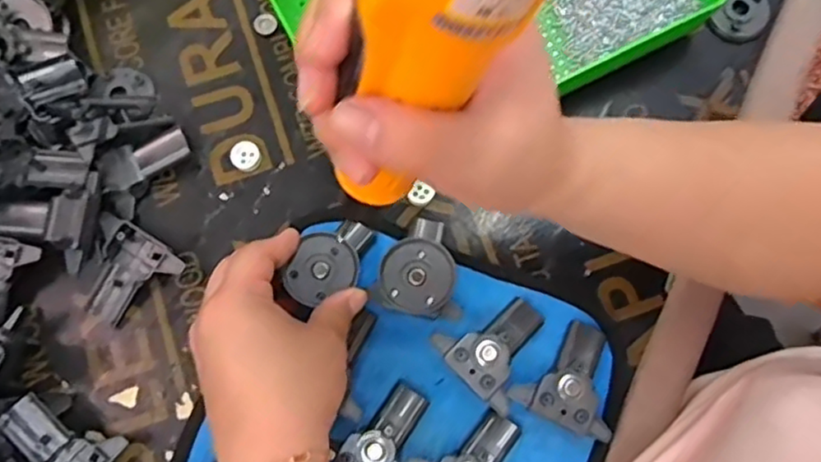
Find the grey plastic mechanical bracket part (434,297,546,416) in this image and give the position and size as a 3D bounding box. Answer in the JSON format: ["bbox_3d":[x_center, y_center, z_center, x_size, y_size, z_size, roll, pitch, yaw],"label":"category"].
[{"bbox_3d":[0.050,0.064,0.372,0.054,0.023,0.058,44,81,7],"label":"grey plastic mechanical bracket part"}]

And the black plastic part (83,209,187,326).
[{"bbox_3d":[-0.166,0.026,0.383,0.052,0.019,0.056,29,79,5],"label":"black plastic part"}]

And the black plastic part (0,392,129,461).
[{"bbox_3d":[-0.190,0.114,0.361,0.044,0.024,0.057,-43,82,-9],"label":"black plastic part"}]

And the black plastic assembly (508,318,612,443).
[{"bbox_3d":[0.093,0.081,0.368,0.054,0.027,0.059,28,79,4],"label":"black plastic assembly"}]

